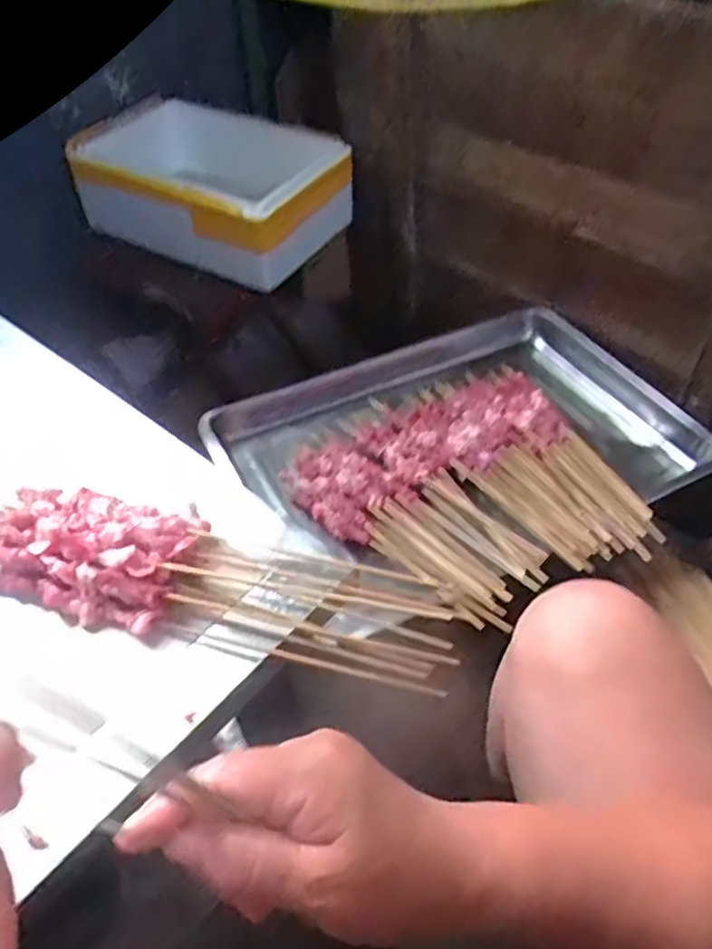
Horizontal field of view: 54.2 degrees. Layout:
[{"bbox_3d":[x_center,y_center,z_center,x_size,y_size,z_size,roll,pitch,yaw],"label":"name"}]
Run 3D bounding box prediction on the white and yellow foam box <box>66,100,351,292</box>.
[{"bbox_3d":[-0.235,-0.424,1.033,0.419,0.123,0.219,28,55,24],"label":"white and yellow foam box"}]

